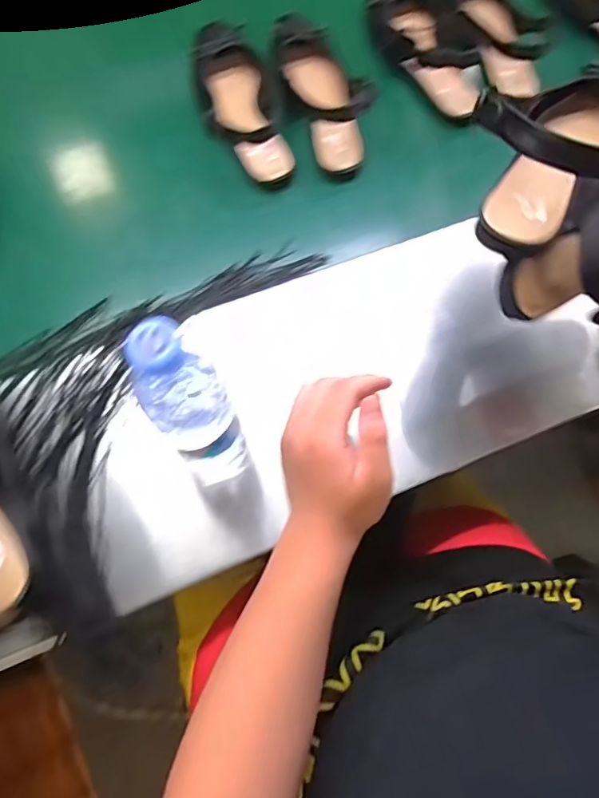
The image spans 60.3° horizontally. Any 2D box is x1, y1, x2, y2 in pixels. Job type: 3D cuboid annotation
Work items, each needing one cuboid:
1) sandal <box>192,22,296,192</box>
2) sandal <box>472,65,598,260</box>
[{"bbox_3d":[-0.072,-0.353,0.614,0.097,0.068,0.226,-15,72,-7],"label":"sandal"},{"bbox_3d":[0.196,-0.204,0.392,0.095,0.084,0.226,34,63,10],"label":"sandal"}]

